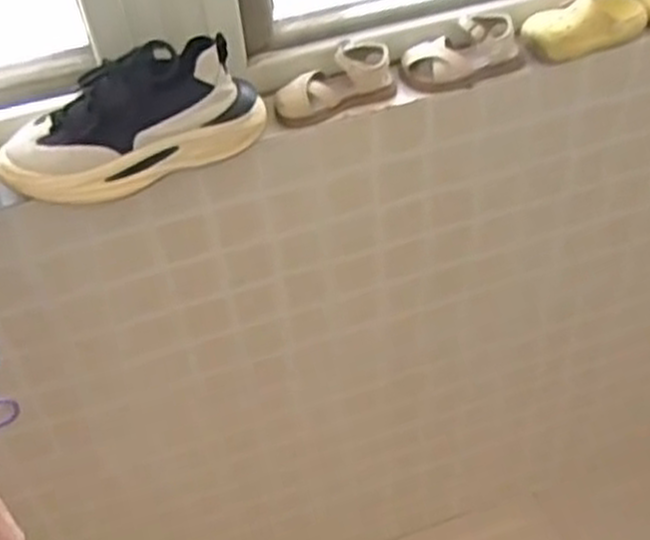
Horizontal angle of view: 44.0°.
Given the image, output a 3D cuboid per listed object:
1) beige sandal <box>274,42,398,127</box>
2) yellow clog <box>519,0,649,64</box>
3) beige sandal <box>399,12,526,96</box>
[{"bbox_3d":[0.010,-0.237,1.020,0.159,0.059,0.059,-16,46,-9],"label":"beige sandal"},{"bbox_3d":[0.351,-0.330,1.070,0.172,0.070,0.061,-16,46,-9],"label":"yellow clog"},{"bbox_3d":[0.179,-0.278,1.043,0.167,0.065,0.066,-12,45,-5],"label":"beige sandal"}]

